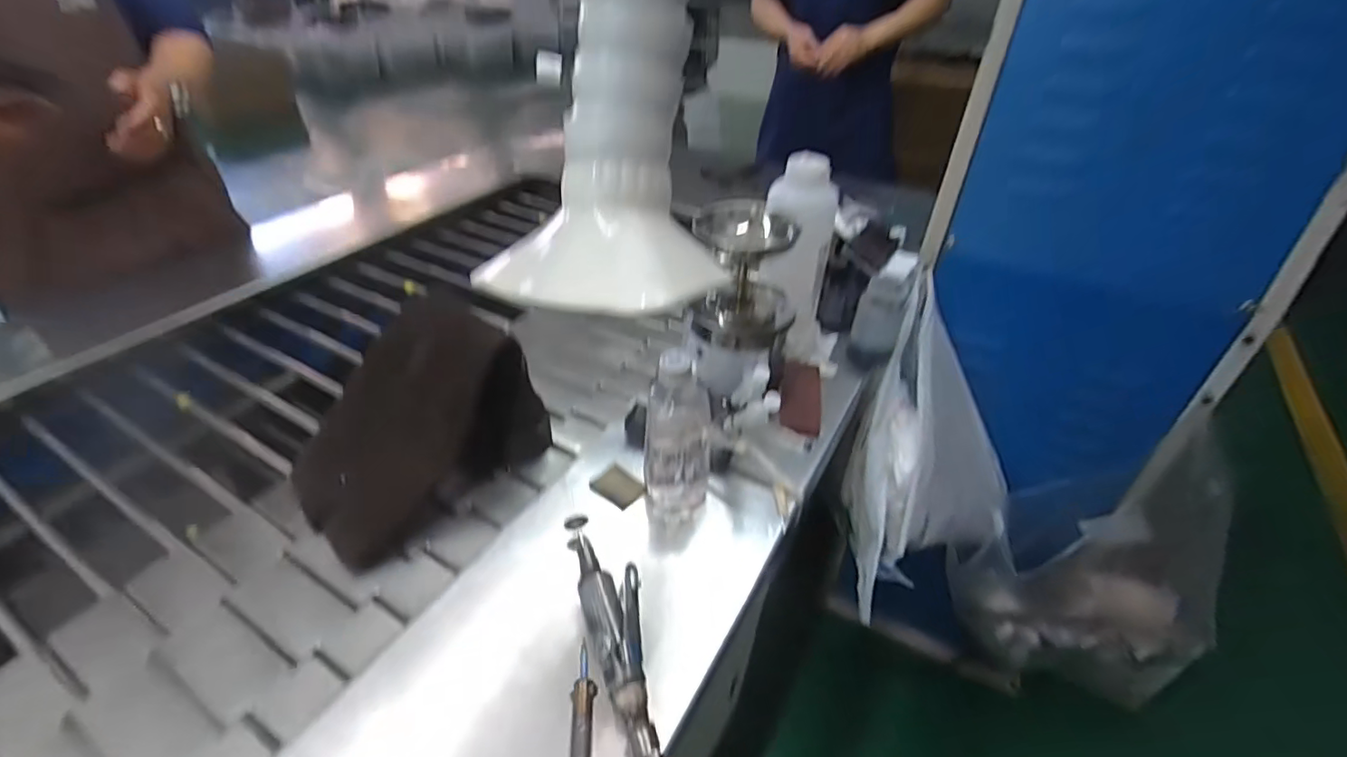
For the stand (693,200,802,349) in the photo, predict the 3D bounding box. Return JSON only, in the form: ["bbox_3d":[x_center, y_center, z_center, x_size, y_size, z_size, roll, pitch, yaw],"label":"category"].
[{"bbox_3d":[0.088,-0.128,0.732,0.120,0.158,0.103,7,42,5],"label":"stand"}]

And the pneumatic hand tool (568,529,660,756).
[{"bbox_3d":[-0.047,0.209,0.496,0.052,0.034,0.240,-11,43,-15],"label":"pneumatic hand tool"}]

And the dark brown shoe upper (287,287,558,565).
[{"bbox_3d":[-0.305,0.038,0.672,0.173,0.179,0.257,30,48,33],"label":"dark brown shoe upper"}]

